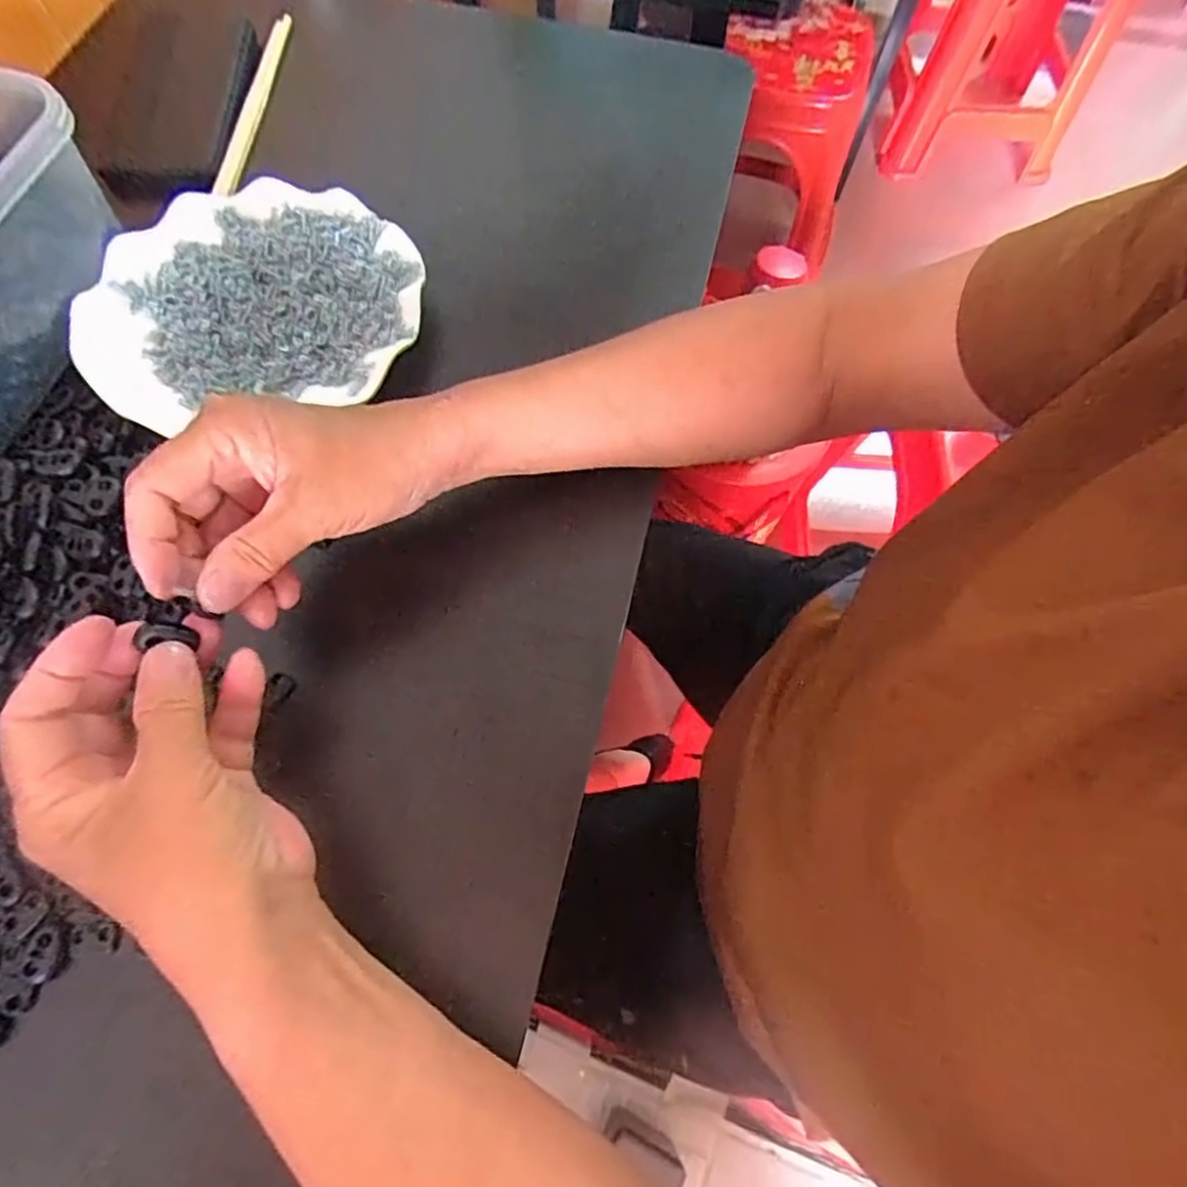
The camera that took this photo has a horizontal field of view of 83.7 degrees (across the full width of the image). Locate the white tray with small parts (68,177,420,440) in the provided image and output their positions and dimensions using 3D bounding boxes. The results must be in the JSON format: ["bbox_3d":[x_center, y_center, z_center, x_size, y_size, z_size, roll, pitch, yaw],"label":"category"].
[{"bbox_3d":[-0.197,-0.171,0.382,0.189,0.020,0.160,-8,68,-5],"label":"white tray with small parts"}]

